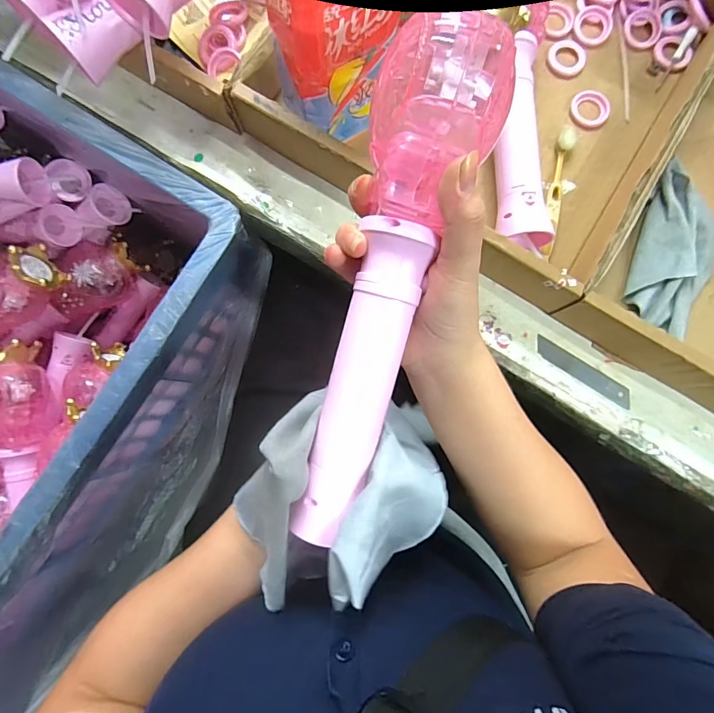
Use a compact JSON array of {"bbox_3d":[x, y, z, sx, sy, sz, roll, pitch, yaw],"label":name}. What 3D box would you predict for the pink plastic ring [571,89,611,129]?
[{"bbox_3d":[0.230,-0.244,0.396,0.037,0.007,0.035,0,84,1],"label":"pink plastic ring"}]

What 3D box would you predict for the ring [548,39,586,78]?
[{"bbox_3d":[0.211,-0.301,0.405,0.037,0.005,0.039,0,84,1],"label":"ring"}]

